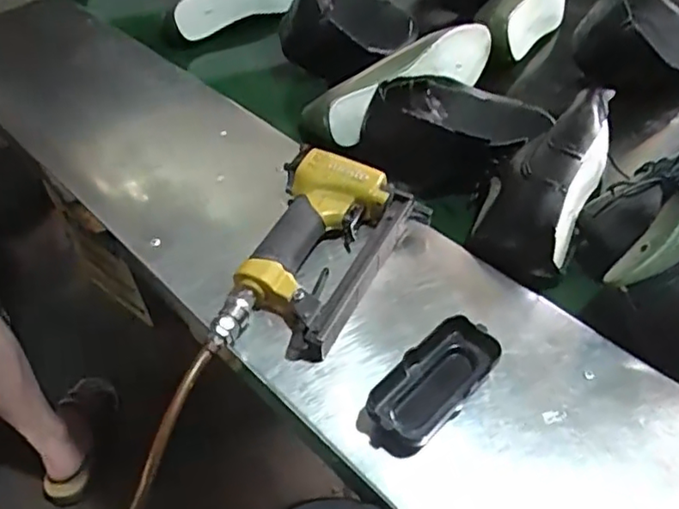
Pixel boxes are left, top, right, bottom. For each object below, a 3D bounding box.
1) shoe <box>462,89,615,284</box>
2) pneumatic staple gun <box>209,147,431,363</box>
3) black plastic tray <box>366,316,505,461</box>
[{"bbox_3d":[0.207,-0.086,0.617,0.087,0.063,0.256,19,50,22],"label":"shoe"},{"bbox_3d":[-0.013,0.002,0.550,0.132,0.055,0.222,12,48,16],"label":"pneumatic staple gun"},{"bbox_3d":[0.069,0.100,0.471,0.049,0.035,0.118,32,56,31],"label":"black plastic tray"}]

